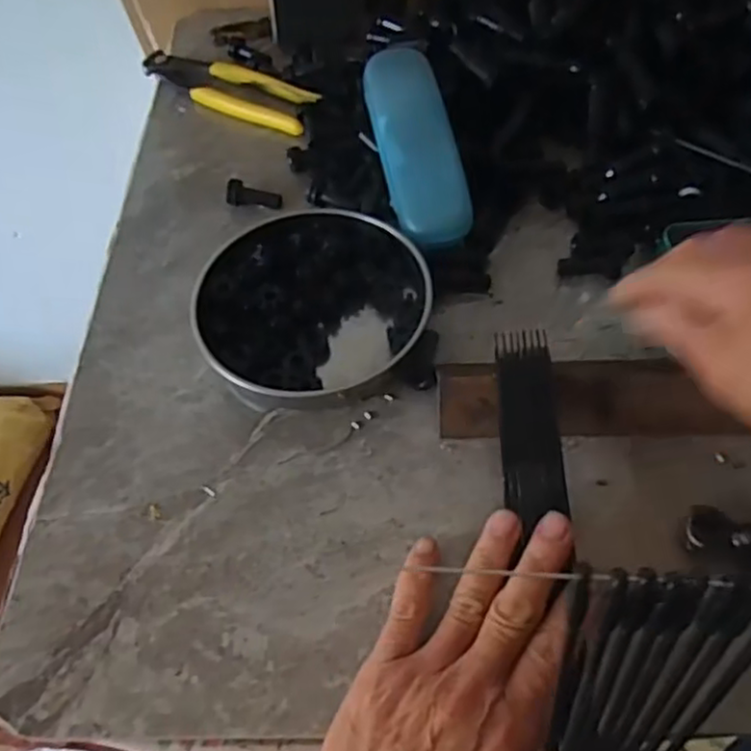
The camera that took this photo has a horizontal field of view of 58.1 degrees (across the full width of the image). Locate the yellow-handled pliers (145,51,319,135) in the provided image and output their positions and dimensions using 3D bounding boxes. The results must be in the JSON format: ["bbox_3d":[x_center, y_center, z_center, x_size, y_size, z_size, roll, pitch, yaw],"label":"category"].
[{"bbox_3d":[-0.119,-0.236,0.555,0.165,0.012,0.045,28,63,20],"label":"yellow-handled pliers"}]

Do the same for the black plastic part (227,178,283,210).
[{"bbox_3d":[-0.085,-0.127,0.478,0.038,0.011,0.014,10,56,-8],"label":"black plastic part"}]

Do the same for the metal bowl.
[{"bbox_3d":[-0.038,-0.044,0.410,0.133,0.028,0.126,-2,56,2],"label":"metal bowl"}]

